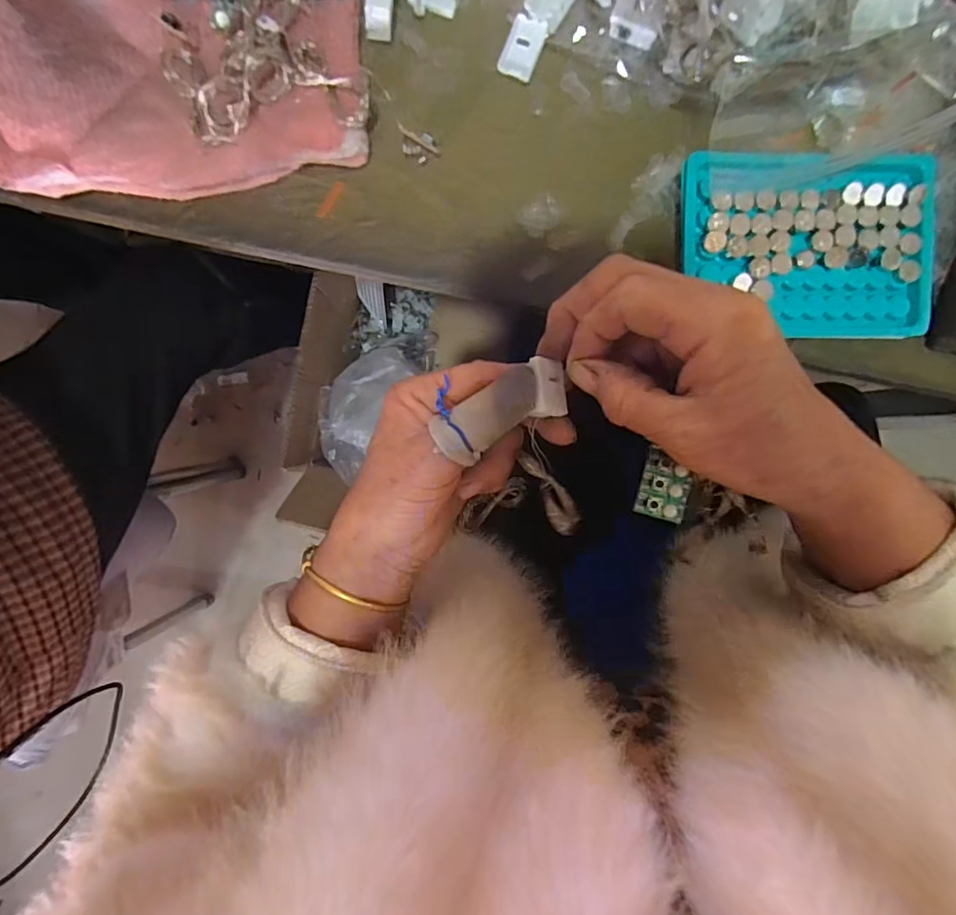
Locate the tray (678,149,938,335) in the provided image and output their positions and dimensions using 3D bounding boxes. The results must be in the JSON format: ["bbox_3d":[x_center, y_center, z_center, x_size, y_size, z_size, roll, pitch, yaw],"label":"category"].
[{"bbox_3d":[0.179,-0.115,0.279,0.135,0.020,0.094,0,92,-2],"label":"tray"}]

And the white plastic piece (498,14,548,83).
[{"bbox_3d":[0.024,-0.219,0.275,0.020,0.004,0.028,28,103,13],"label":"white plastic piece"}]

